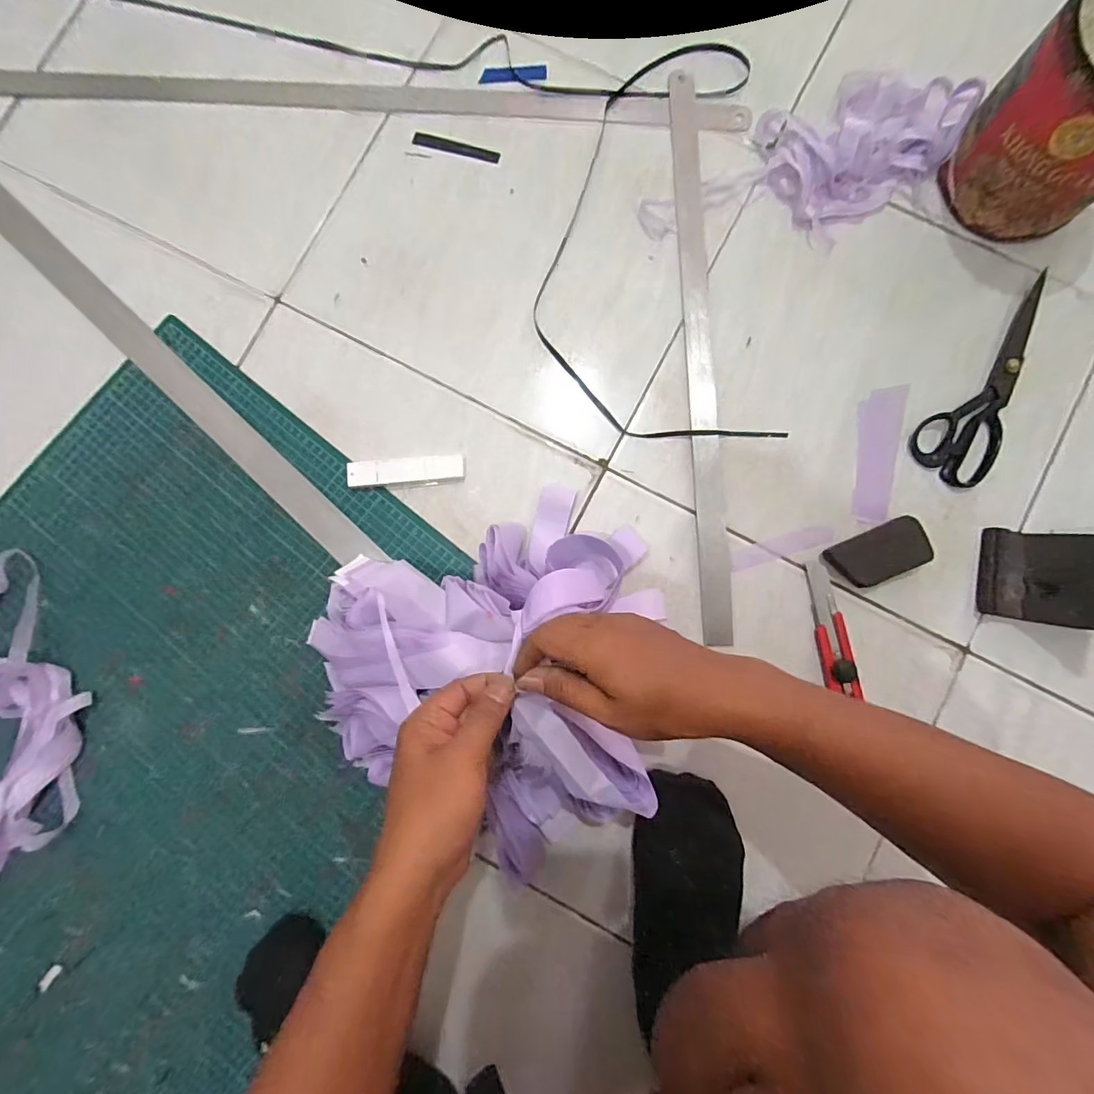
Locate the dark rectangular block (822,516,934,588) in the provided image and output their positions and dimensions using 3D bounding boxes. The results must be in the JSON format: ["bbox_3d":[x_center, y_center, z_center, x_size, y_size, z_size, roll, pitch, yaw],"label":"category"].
[{"bbox_3d":[0.326,0.007,0.475,0.087,0.022,0.049,-26,85,-1],"label":"dark rectangular block"}]

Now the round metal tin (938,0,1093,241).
[{"bbox_3d":[0.474,-0.388,0.434,0.142,0.166,0.122,39,87,4],"label":"round metal tin"}]

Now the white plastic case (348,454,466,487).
[{"bbox_3d":[-0.145,-0.080,0.502,0.118,0.013,0.027,-6,85,1],"label":"white plastic case"}]

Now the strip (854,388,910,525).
[{"bbox_3d":[0.339,-0.098,0.496,0.046,0.006,0.140,10,86,2],"label":"strip"}]

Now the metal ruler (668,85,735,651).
[{"bbox_3d":[0.161,-0.208,0.509,0.029,0.004,0.609,-2,85,1],"label":"metal ruler"}]

